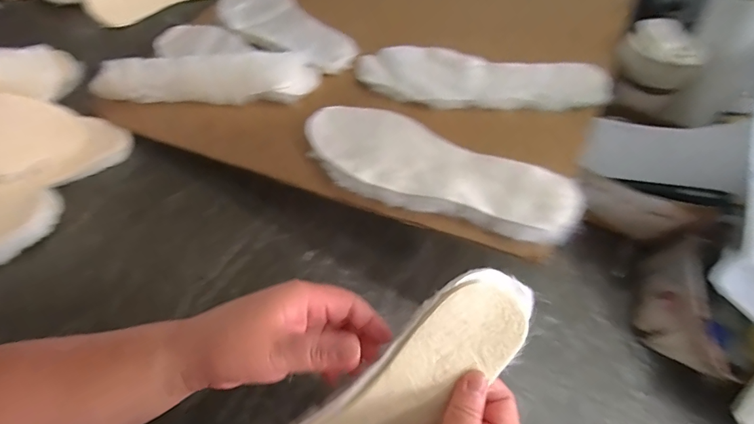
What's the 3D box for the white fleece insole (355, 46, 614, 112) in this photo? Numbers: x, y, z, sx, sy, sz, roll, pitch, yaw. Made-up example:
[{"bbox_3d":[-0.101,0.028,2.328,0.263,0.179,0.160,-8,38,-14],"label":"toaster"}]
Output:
[{"bbox_3d":[0.111,-0.151,0.489,0.282,0.012,0.088,13,66,15],"label":"white fleece insole"}]

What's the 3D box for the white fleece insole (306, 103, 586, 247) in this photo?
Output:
[{"bbox_3d":[0.050,-0.042,0.416,0.277,0.013,0.106,29,65,25],"label":"white fleece insole"}]

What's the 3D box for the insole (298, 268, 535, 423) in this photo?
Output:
[{"bbox_3d":[0.005,0.157,0.296,0.275,0.019,0.097,-44,104,8],"label":"insole"}]

